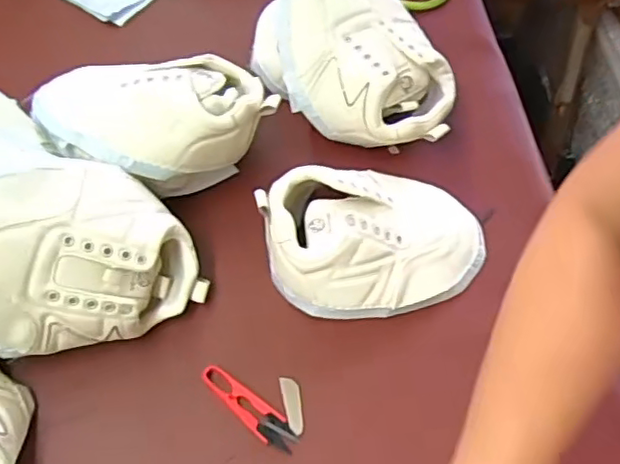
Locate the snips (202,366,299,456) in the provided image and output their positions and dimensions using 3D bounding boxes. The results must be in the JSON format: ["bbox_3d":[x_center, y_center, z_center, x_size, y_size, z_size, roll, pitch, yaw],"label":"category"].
[{"bbox_3d":[-0.053,0.151,0.551,0.101,0.006,0.027,35,62,18],"label":"snips"}]

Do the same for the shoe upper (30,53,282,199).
[{"bbox_3d":[-0.153,-0.103,0.636,0.234,0.108,0.144,1,57,-3],"label":"shoe upper"}]

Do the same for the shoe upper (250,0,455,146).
[{"bbox_3d":[0.046,-0.183,0.691,0.153,0.111,0.228,-21,61,-16],"label":"shoe upper"}]

